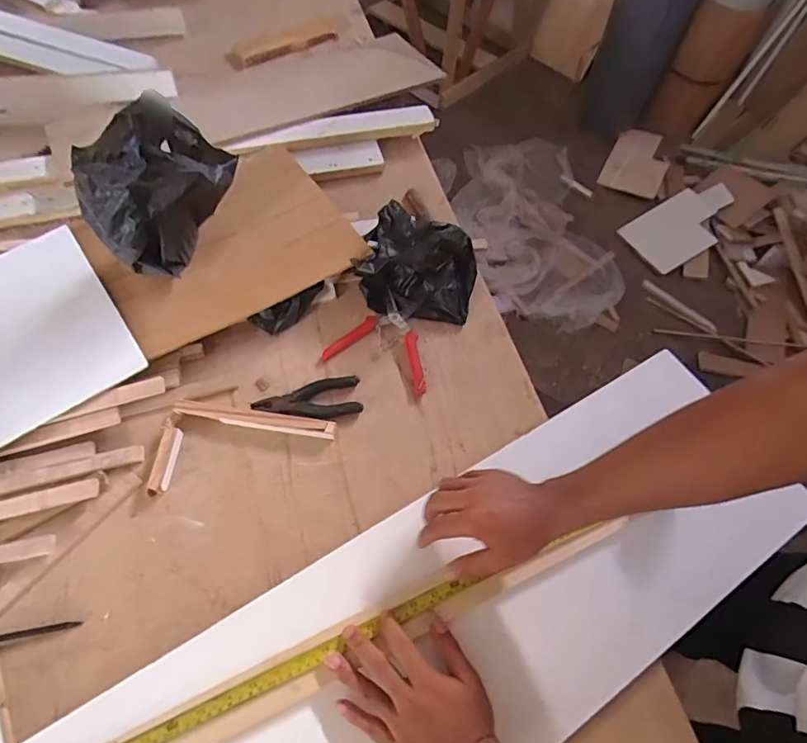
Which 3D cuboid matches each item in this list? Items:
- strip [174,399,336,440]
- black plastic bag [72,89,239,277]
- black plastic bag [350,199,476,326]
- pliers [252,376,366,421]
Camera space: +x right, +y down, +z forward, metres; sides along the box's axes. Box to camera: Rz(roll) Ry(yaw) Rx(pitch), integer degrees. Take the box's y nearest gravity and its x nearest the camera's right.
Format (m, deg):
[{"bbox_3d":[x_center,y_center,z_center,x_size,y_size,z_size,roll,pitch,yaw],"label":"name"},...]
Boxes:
[{"bbox_3d":[-0.198,0.062,0.680,0.213,0.016,0.025,11,63,2],"label":"strip"},{"bbox_3d":[-0.324,-0.233,0.703,0.193,0.204,0.114,-30,67,-18],"label":"black plastic bag"},{"bbox_3d":[0.020,-0.156,0.766,0.180,0.108,0.119,19,62,7],"label":"black plastic bag"},{"bbox_3d":[-0.132,0.043,0.704,0.144,0.018,0.061,-9,64,-8],"label":"pliers"}]

